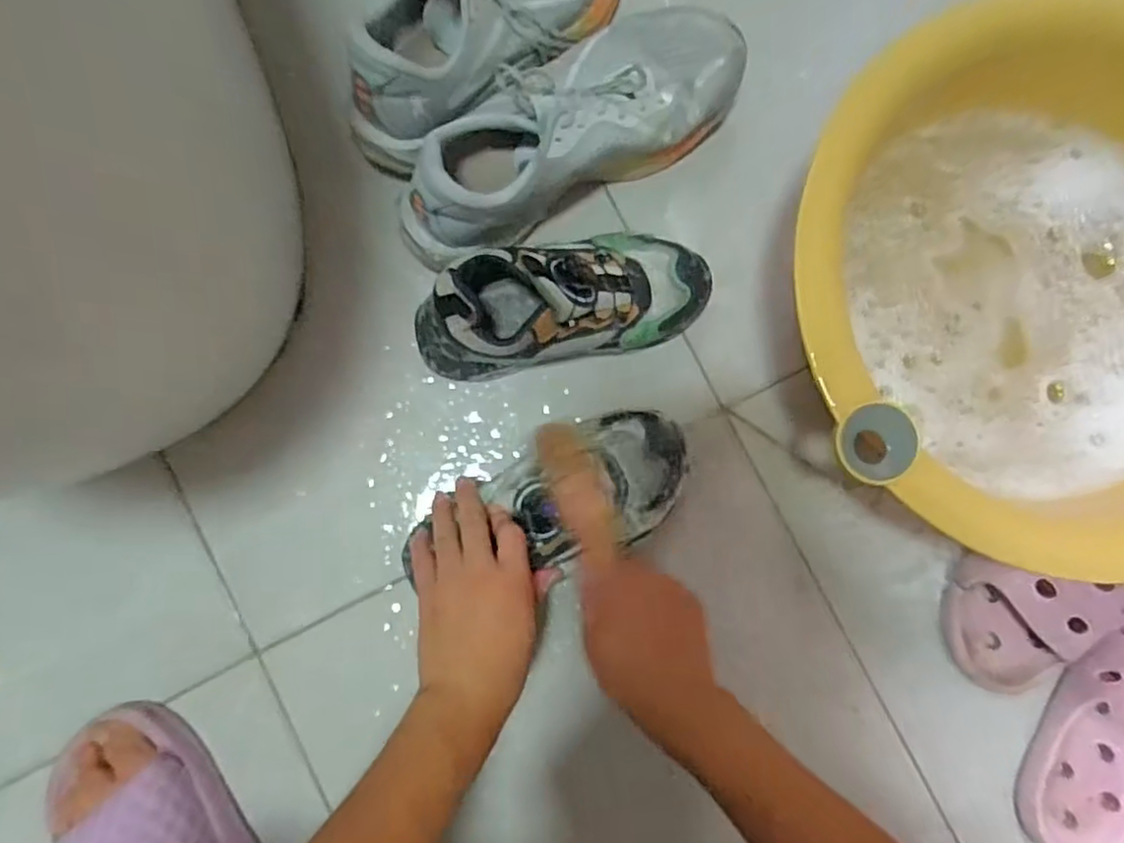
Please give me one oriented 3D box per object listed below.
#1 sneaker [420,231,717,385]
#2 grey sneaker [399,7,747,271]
[{"bbox_3d":[0.002,-0.089,0.495,0.223,0.100,0.089,-16,85,-4],"label":"sneaker"},{"bbox_3d":[0.001,-0.220,0.503,0.276,0.111,0.100,-33,87,-5],"label":"grey sneaker"}]

